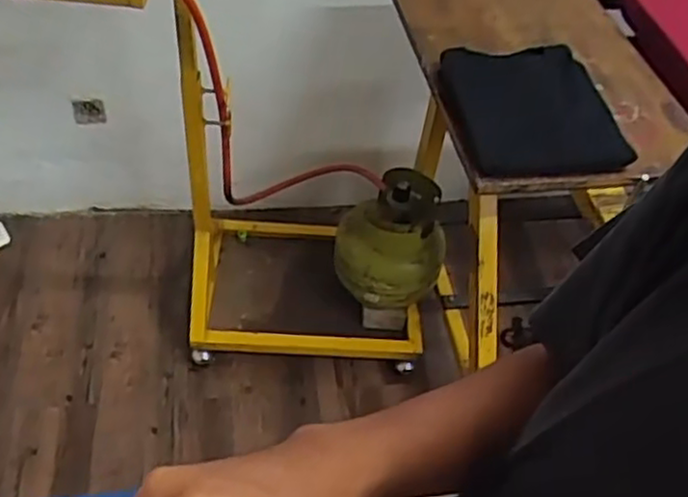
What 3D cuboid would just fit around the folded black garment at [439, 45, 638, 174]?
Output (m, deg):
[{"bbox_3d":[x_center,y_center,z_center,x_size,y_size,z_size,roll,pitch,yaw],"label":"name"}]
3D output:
[{"bbox_3d":[0.291,-0.225,1.116,0.252,0.017,0.272,-4,56,-11],"label":"folded black garment"}]

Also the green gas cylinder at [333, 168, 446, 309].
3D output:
[{"bbox_3d":[0.113,-0.032,1.638,0.243,0.304,0.250,13,48,6],"label":"green gas cylinder"}]

